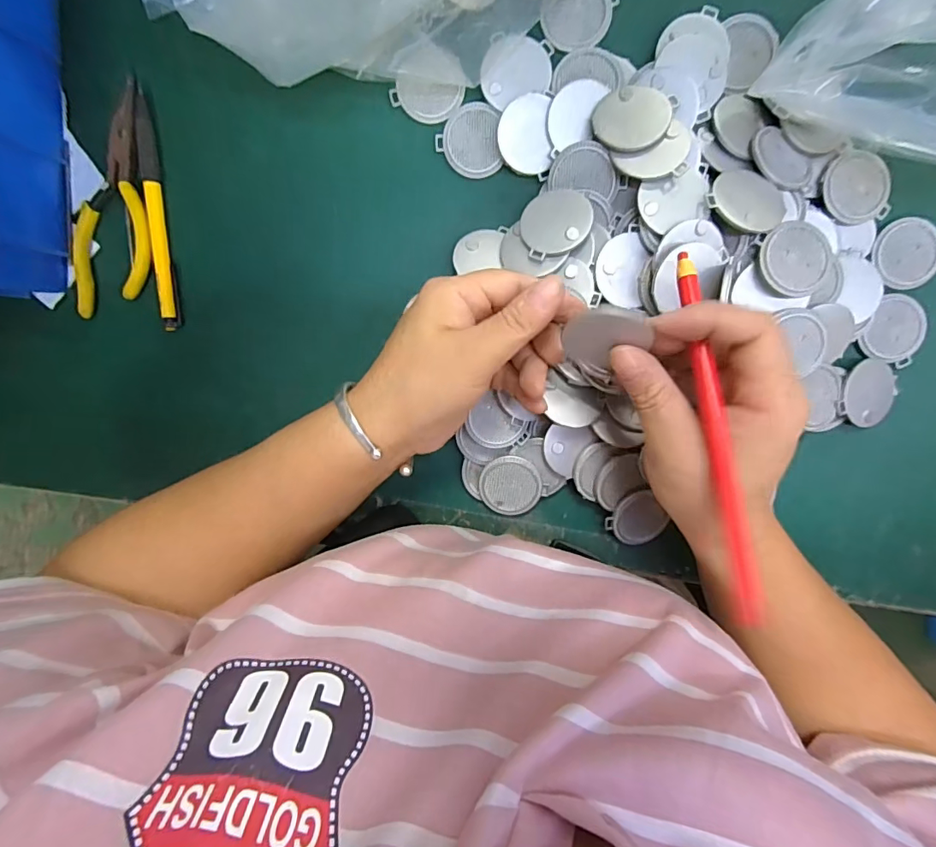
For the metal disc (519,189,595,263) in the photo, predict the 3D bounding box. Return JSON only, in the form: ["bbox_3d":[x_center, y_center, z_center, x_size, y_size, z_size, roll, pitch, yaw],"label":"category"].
[{"bbox_3d":[0.050,-0.116,0.278,0.039,0.004,0.038,-2,83,21],"label":"metal disc"}]

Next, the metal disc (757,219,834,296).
[{"bbox_3d":[0.179,-0.090,0.265,0.038,0.004,0.039,0,90,-3],"label":"metal disc"}]

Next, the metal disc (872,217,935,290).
[{"bbox_3d":[0.265,-0.102,0.291,0.037,0.004,0.040,0,98,2],"label":"metal disc"}]

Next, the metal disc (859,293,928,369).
[{"bbox_3d":[0.262,-0.057,0.295,0.036,0.004,0.039,0,98,2],"label":"metal disc"}]

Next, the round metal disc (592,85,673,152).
[{"bbox_3d":[0.090,-0.168,0.268,0.040,0.004,0.035,4,88,16],"label":"round metal disc"}]

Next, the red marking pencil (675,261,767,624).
[{"bbox_3d":[0.107,0.002,0.211,0.008,0.006,0.161,-7,83,3],"label":"red marking pencil"}]

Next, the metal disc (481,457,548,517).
[{"bbox_3d":[0.027,0.040,0.313,0.038,0.004,0.039,2,109,6],"label":"metal disc"}]

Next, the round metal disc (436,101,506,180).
[{"bbox_3d":[0.005,-0.170,0.291,0.040,0.005,0.037,0,98,2],"label":"round metal disc"}]

